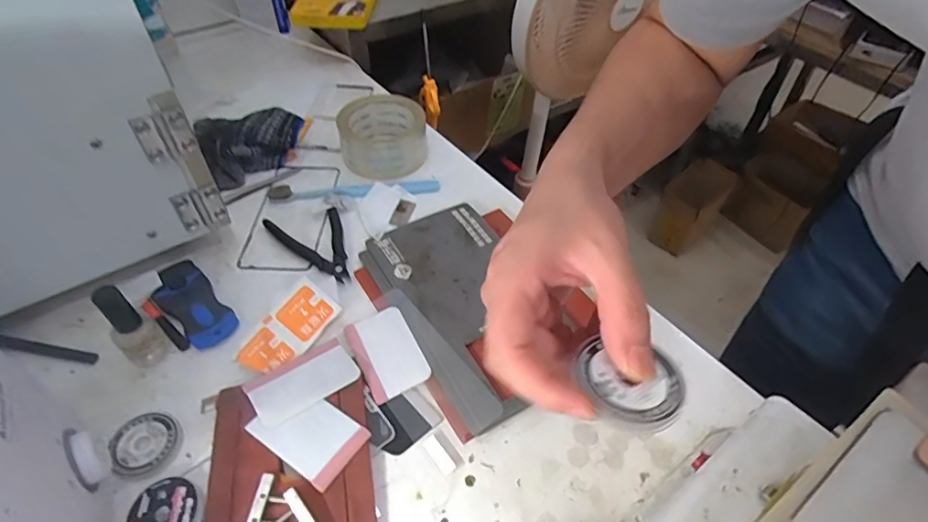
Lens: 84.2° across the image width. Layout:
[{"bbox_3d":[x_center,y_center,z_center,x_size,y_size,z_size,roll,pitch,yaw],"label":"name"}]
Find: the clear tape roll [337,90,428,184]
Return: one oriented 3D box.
[{"bbox_3d":[-0.094,-0.146,0.601,0.098,0.060,0.094,0,48,0],"label":"clear tape roll"}]

